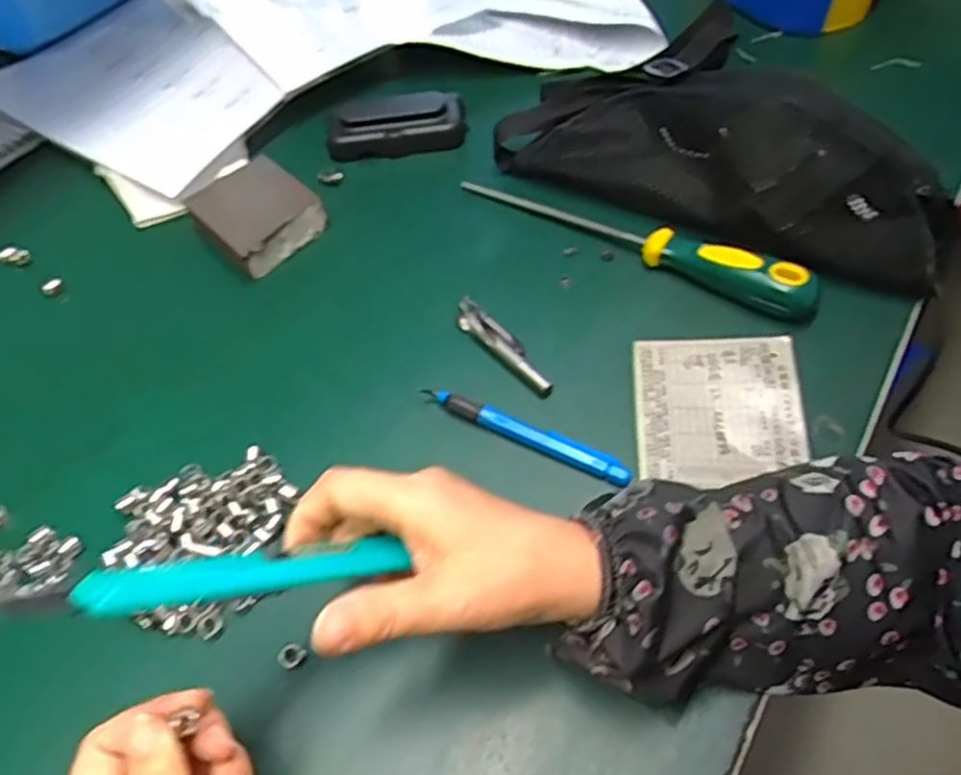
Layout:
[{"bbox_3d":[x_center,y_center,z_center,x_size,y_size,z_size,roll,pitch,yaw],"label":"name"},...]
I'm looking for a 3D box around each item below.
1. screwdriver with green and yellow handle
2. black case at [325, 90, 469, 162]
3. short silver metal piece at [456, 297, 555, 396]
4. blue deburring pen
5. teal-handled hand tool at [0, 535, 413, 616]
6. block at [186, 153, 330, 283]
[{"bbox_3d":[0.096,-0.104,0.467,0.240,0.032,0.025,30,63,22],"label":"screwdriver with green and yellow handle"},{"bbox_3d":[-0.062,-0.196,0.545,0.104,0.024,0.044,-13,56,-4],"label":"black case"},{"bbox_3d":[0.014,-0.026,0.437,0.018,0.010,0.084,-37,61,-19],"label":"short silver metal piece"},{"bbox_3d":[0.025,0.024,0.401,0.121,0.012,0.012,24,61,19],"label":"blue deburring pen"},{"bbox_3d":[-0.094,0.068,0.259,0.136,0.008,0.018,-1,51,-28],"label":"teal-handled hand tool"},{"bbox_3d":[-0.156,-0.120,0.508,0.071,0.024,0.081,-39,61,-20],"label":"block"}]

